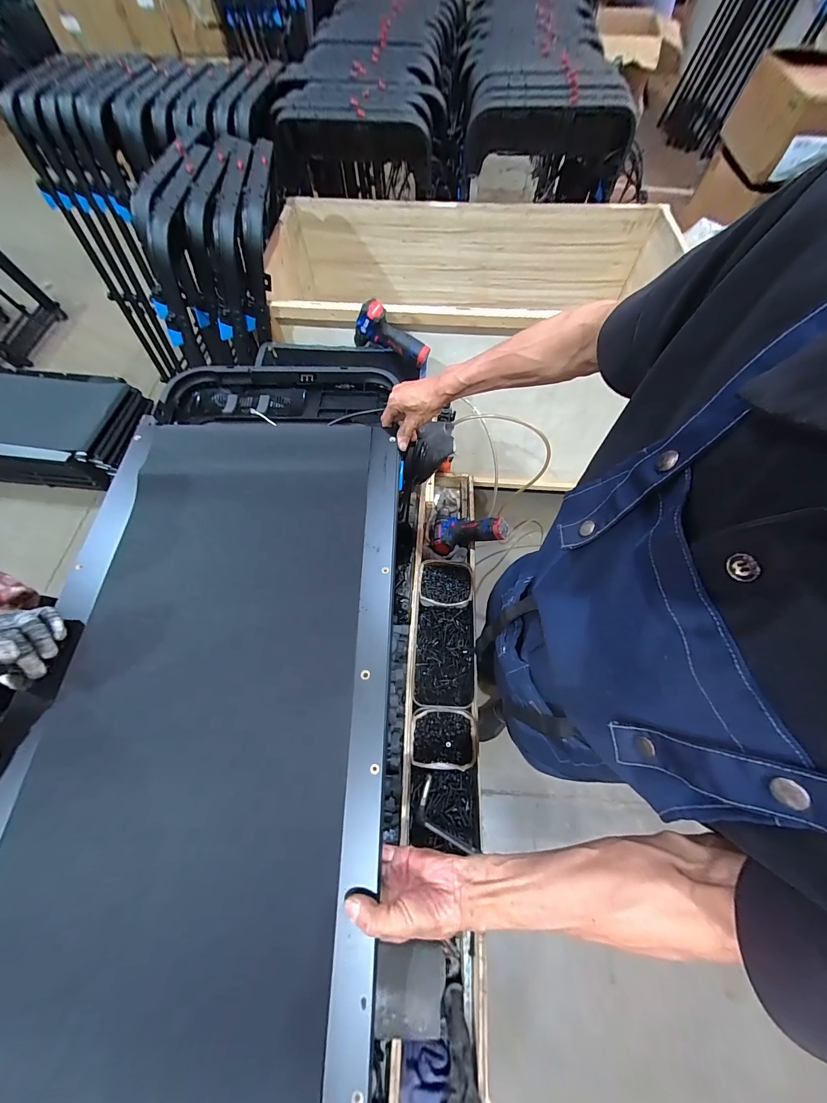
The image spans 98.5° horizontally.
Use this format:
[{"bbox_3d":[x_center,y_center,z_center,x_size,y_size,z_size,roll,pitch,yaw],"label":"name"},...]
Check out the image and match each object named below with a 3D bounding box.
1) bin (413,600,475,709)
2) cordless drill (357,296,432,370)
[{"bbox_3d":[0.069,0.223,0.775,0.125,0.061,0.212,4,65,2],"label":"bin"},{"bbox_3d":[-0.050,-0.568,0.950,0.203,0.125,0.072,27,67,-6],"label":"cordless drill"}]

